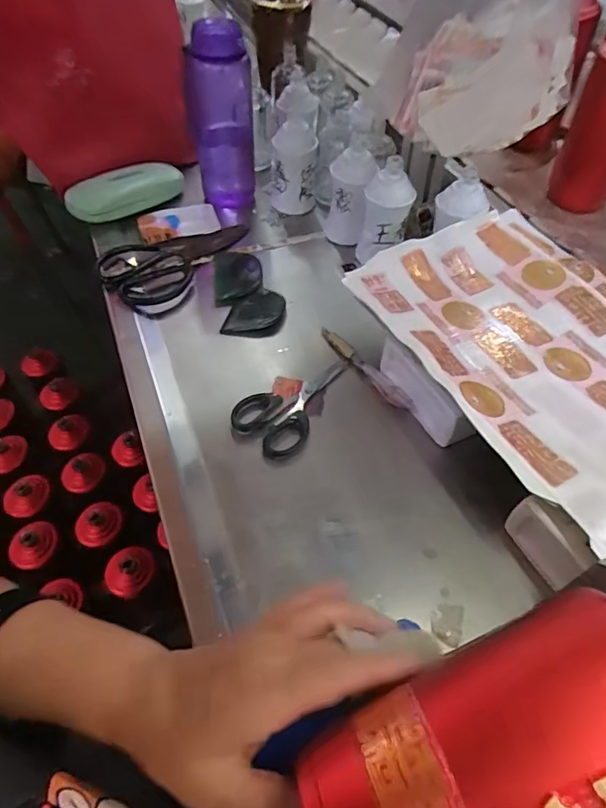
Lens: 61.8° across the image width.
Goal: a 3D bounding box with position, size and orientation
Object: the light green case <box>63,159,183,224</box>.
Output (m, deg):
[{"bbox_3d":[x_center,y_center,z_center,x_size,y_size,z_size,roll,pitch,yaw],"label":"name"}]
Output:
[{"bbox_3d":[-0.221,-0.271,0.640,0.153,0.039,0.049,-38,60,-24],"label":"light green case"}]

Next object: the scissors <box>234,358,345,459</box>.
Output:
[{"bbox_3d":[-0.001,-0.004,0.469,0.067,0.010,0.128,37,62,27],"label":"scissors"}]

